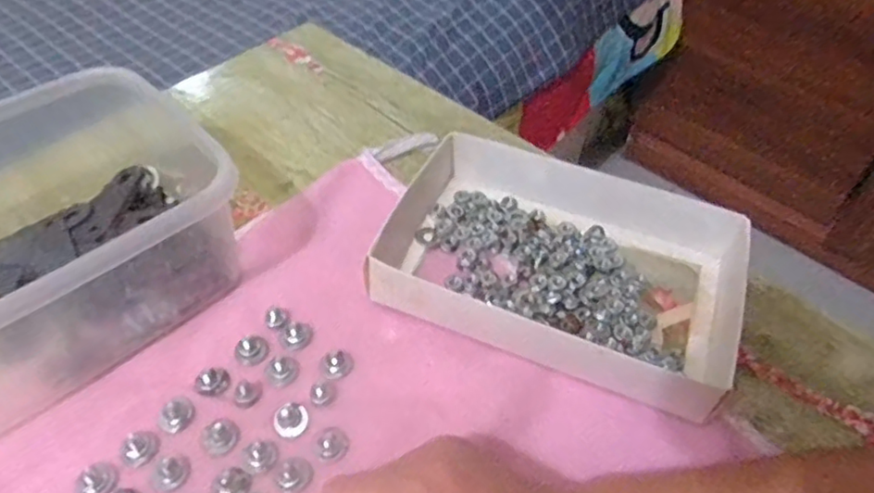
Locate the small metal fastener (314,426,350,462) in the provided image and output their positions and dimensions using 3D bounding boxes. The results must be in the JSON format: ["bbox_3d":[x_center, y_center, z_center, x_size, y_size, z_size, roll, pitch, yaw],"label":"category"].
[{"bbox_3d":[-0.054,0.101,0.324,0.017,0.004,0.018,1,49,-1],"label":"small metal fastener"}]

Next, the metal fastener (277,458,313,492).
[{"bbox_3d":[-0.070,0.112,0.313,0.014,0.008,0.017,13,50,10],"label":"metal fastener"}]

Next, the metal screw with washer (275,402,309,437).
[{"bbox_3d":[-0.076,0.088,0.331,0.018,0.011,0.019,-14,51,-14],"label":"metal screw with washer"}]

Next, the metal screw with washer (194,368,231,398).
[{"bbox_3d":[-0.123,0.074,0.348,0.019,0.007,0.019,1,49,-1],"label":"metal screw with washer"}]

